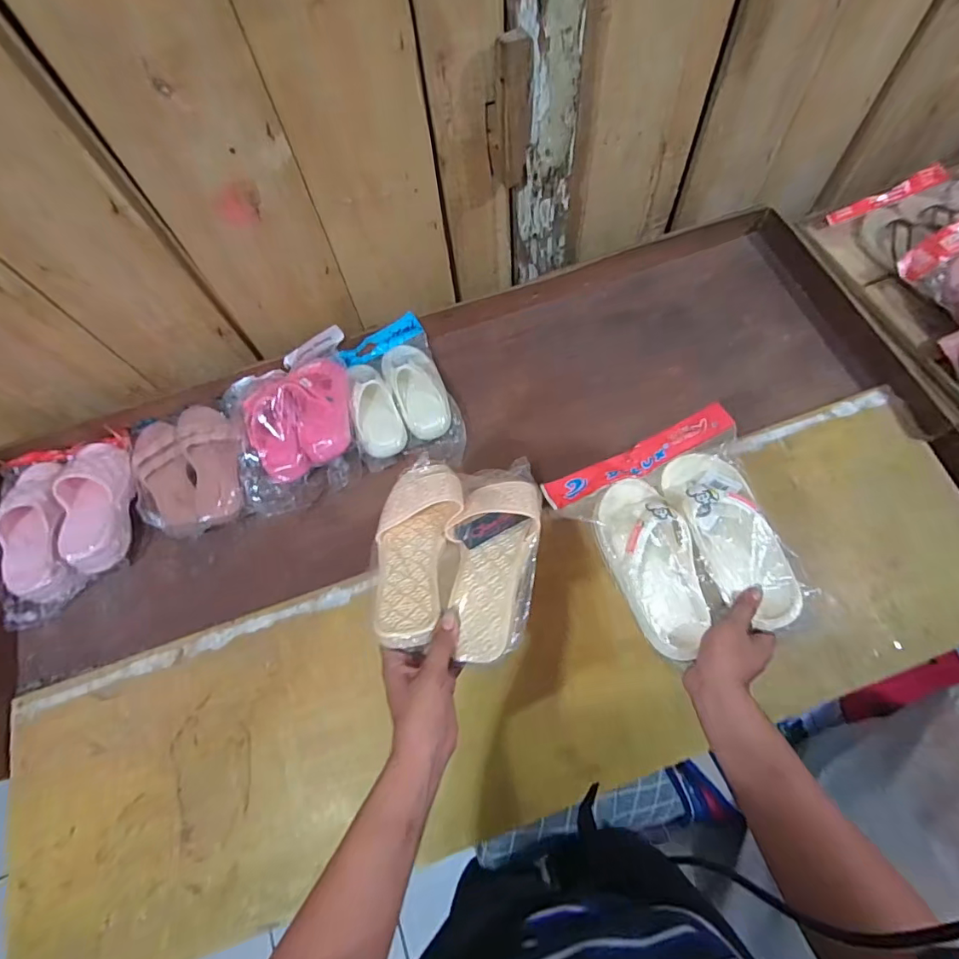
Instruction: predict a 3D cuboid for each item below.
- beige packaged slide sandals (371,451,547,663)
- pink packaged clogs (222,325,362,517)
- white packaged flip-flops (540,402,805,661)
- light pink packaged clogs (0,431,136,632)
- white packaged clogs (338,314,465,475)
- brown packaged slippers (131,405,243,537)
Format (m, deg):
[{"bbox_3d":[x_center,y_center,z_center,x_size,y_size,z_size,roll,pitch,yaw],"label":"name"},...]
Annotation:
[{"bbox_3d":[-0.026,0.067,0.543,0.186,0.065,0.253,-5,38,11],"label":"beige packaged slide sandals"},{"bbox_3d":[-0.313,-0.100,0.834,0.209,0.092,0.265,-18,68,-4],"label":"pink packaged clogs"},{"bbox_3d":[0.234,0.059,0.567,0.223,0.061,0.241,-23,72,-6],"label":"white packaged flip-flops"},{"bbox_3d":[-0.668,0.064,0.798,0.202,0.071,0.282,-19,68,-4],"label":"light pink packaged clogs"},{"bbox_3d":[-0.138,-0.153,0.867,0.173,0.064,0.272,-15,68,-3],"label":"white packaged clogs"},{"bbox_3d":[-0.488,-0.018,0.830,0.184,0.057,0.234,-20,68,-5],"label":"brown packaged slippers"}]

